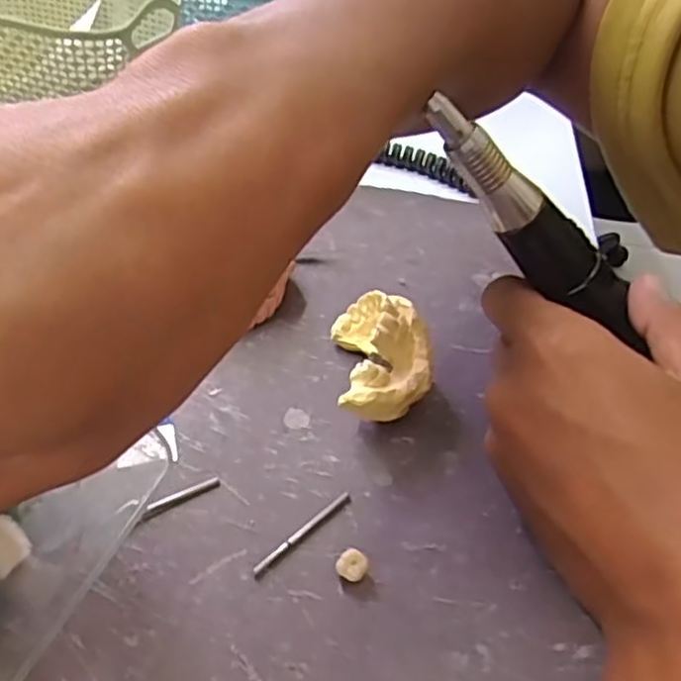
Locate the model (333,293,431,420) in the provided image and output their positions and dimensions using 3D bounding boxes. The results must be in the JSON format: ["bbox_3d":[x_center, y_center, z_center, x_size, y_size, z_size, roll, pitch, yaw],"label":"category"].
[{"bbox_3d":[0.017,0.007,0.288,0.036,0.031,0.063,1,38,-5],"label":"model"}]

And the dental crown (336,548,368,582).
[{"bbox_3d":[0.004,0.071,0.223,0.009,0.007,0.008,22,41,20],"label":"dental crown"}]

